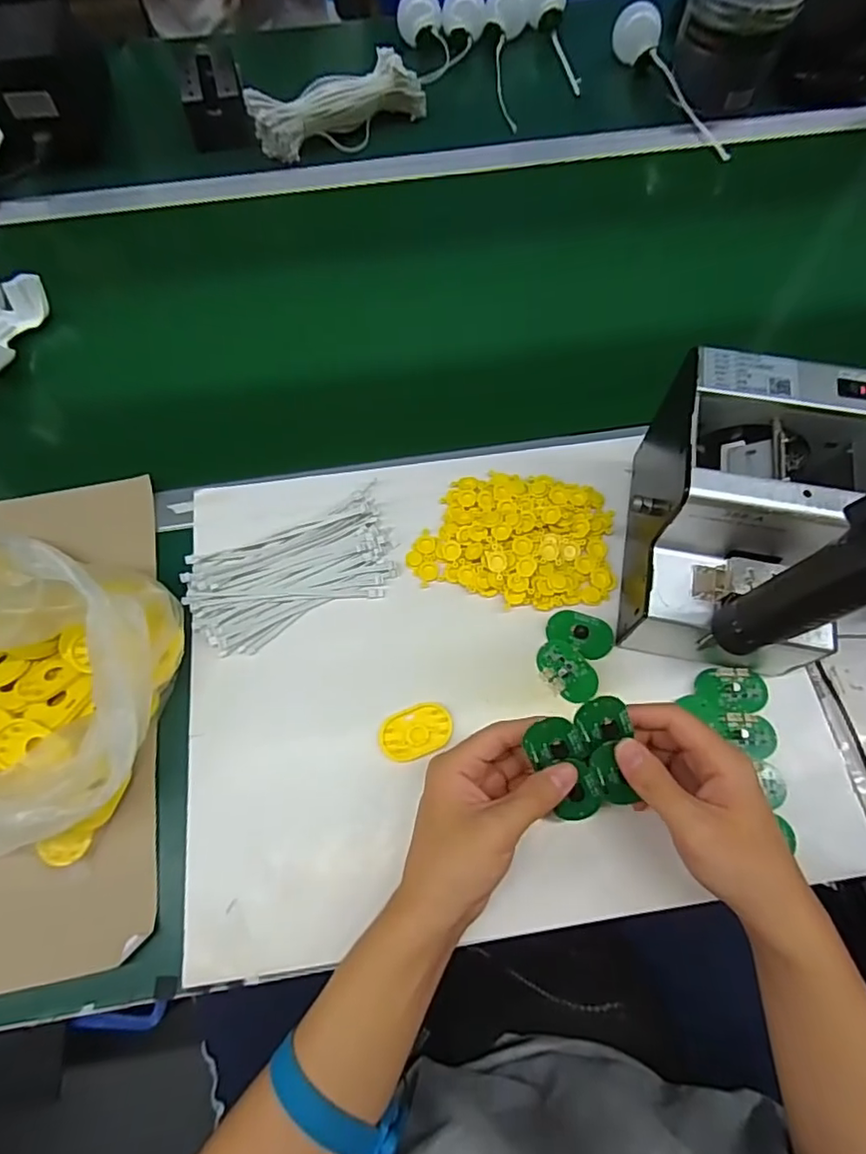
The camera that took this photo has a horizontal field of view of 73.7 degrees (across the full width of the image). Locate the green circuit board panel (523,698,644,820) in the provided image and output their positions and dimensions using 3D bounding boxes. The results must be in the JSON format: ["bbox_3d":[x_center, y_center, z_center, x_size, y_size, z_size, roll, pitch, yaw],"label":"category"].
[{"bbox_3d":[0.098,0.118,0.367,0.062,0.009,0.081,-22,109,3],"label":"green circuit board panel"}]

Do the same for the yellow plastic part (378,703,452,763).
[{"bbox_3d":[-0.012,0.119,0.445,0.056,0.016,0.038,-16,66,-8],"label":"yellow plastic part"}]

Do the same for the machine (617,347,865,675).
[{"bbox_3d":[0.224,-0.043,0.425,0.122,0.140,0.180,11,71,4],"label":"machine"}]

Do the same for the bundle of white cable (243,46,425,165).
[{"bbox_3d":[-0.116,-0.581,0.721,0.220,0.056,0.053,-24,67,-11],"label":"bundle of white cable"}]

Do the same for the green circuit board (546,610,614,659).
[{"bbox_3d":[0.119,0.044,0.464,0.052,0.006,0.029,24,71,10],"label":"green circuit board"}]

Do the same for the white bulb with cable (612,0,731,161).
[{"bbox_3d":[0.311,-0.634,0.736,0.054,0.054,0.266,-19,66,-9],"label":"white bulb with cable"}]

